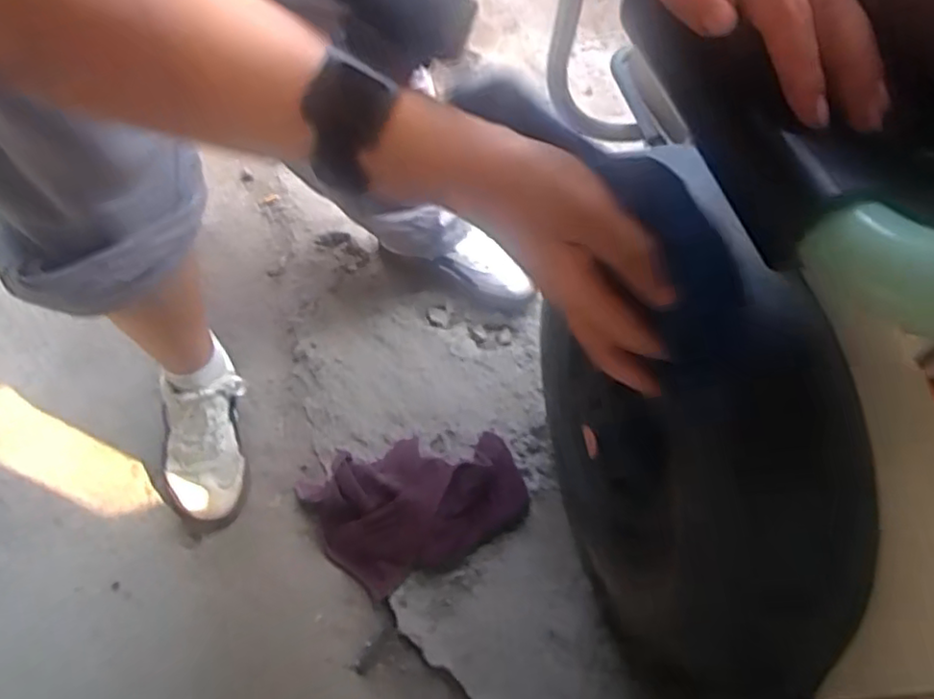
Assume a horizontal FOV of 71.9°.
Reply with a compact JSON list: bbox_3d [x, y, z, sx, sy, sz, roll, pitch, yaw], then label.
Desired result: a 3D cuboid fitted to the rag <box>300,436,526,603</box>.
[{"bbox_3d":[-0.060,0.175,0.758,0.249,0.047,0.166,-23,62,-11],"label":"rag"}]

